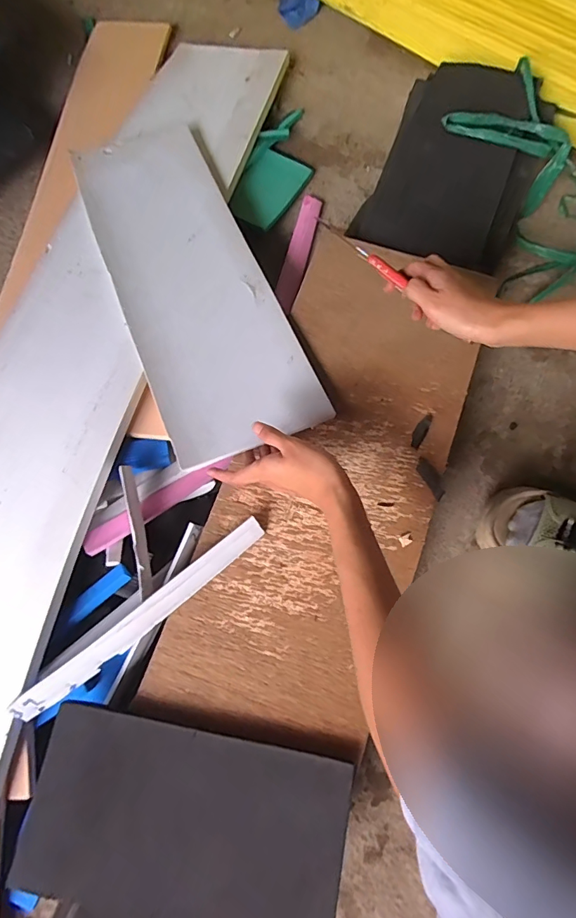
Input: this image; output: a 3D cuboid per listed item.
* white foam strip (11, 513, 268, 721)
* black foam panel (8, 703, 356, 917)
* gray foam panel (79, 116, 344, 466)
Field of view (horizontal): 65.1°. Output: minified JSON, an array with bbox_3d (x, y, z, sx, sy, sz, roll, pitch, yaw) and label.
[{"bbox_3d":[-0.140,0.157,0.452,0.281,0.010,0.030,-37,110,-9],"label":"white foam strip"},{"bbox_3d":[-0.091,0.331,0.406,0.276,0.018,0.158,12,80,2],"label":"black foam panel"},{"bbox_3d":[-0.122,-0.225,0.550,0.175,0.012,0.472,-21,73,-12],"label":"gray foam panel"}]

